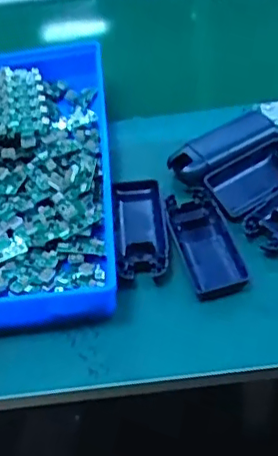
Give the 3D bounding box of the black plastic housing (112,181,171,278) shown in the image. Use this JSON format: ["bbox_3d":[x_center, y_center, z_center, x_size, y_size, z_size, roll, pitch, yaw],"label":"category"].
[{"bbox_3d":[0.002,0.001,0.497,0.041,0.020,0.097,-7,48,0],"label":"black plastic housing"}]

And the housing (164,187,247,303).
[{"bbox_3d":[0.052,0.012,0.476,0.043,0.013,0.100,-15,48,-6],"label":"housing"}]

